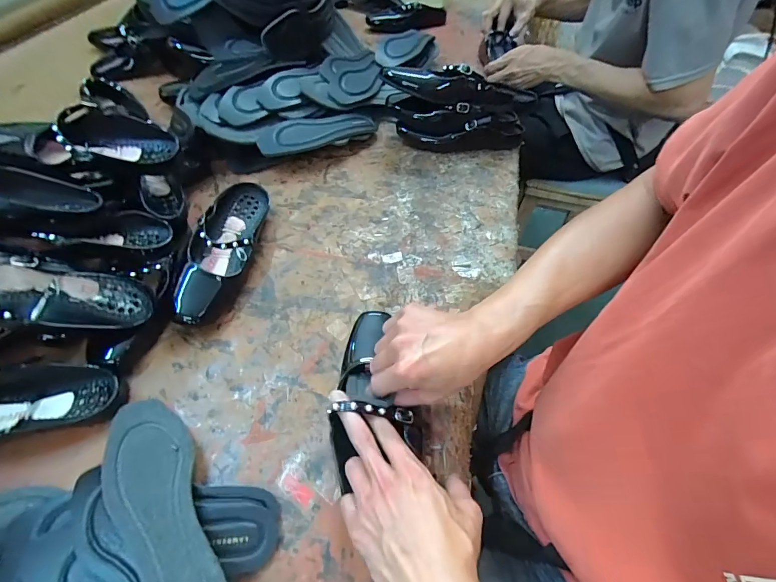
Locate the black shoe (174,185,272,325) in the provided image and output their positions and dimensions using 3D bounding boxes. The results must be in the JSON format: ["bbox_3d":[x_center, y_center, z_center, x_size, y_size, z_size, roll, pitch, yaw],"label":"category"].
[{"bbox_3d":[-0.223,-0.061,0.508,0.079,0.062,0.228,15,56,10],"label":"black shoe"}]

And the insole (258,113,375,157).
[{"bbox_3d":[-0.116,-0.273,0.654,0.216,0.021,0.063,-18,68,-21],"label":"insole"}]

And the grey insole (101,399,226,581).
[{"bbox_3d":[-0.201,0.186,0.328,0.070,0.023,0.216,-23,46,-25],"label":"grey insole"}]

